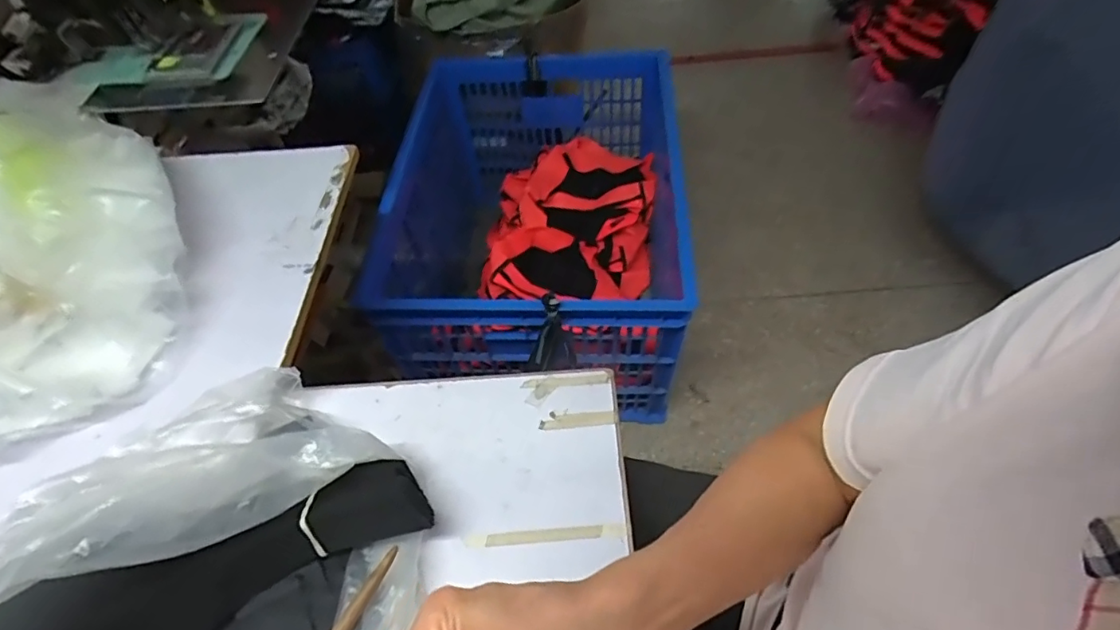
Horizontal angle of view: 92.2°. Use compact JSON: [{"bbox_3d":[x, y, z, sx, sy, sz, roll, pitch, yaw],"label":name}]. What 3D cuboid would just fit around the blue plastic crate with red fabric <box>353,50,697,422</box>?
[{"bbox_3d":[-0.066,-0.224,1.418,0.754,0.474,0.885,0,55,5],"label":"blue plastic crate with red fabric"}]

